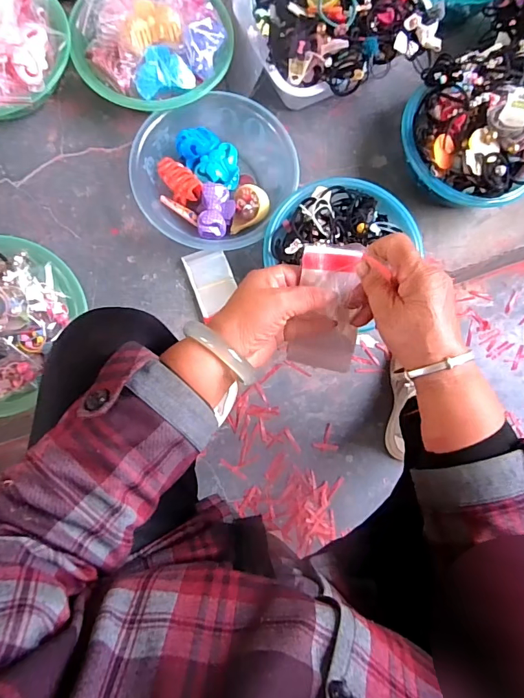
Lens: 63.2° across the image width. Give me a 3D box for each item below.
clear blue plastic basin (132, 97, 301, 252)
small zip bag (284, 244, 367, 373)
[{"bbox_3d":[-0.073,-0.264,0.652,0.226,0.070,0.218,1,82,-5],"label":"clear blue plastic basin"},{"bbox_3d":[0.058,-0.035,0.400,0.062,0.022,0.125,0,118,-5],"label":"small zip bag"}]

